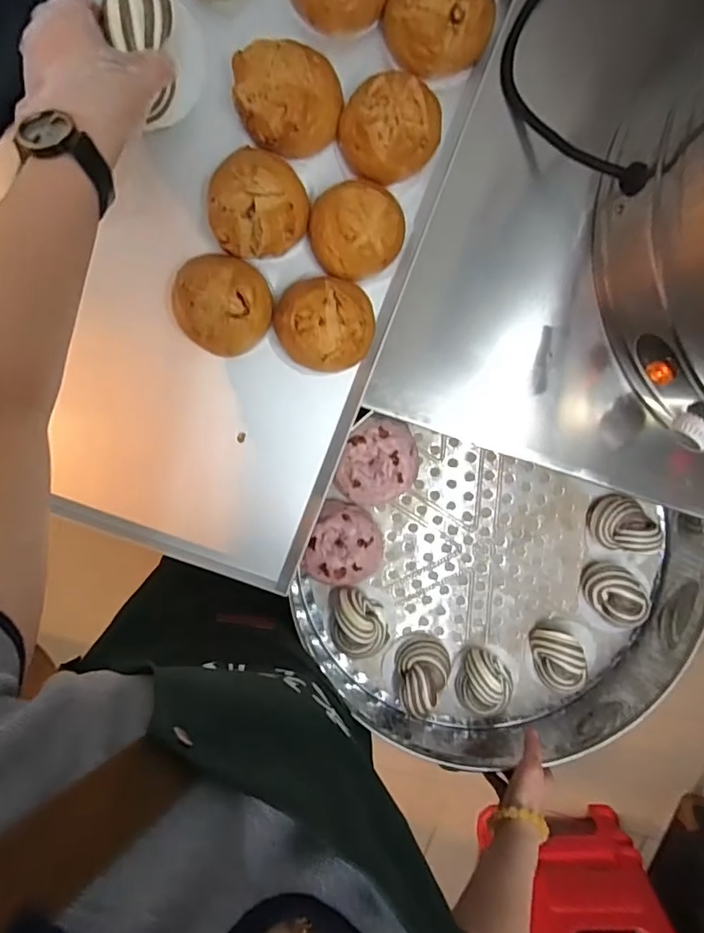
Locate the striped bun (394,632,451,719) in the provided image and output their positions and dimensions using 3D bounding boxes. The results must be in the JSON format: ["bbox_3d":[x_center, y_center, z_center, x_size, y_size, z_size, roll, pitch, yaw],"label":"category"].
[{"bbox_3d":[0.089,0.274,0.700,0.066,0.052,0.089,31,94,-7],"label":"striped bun"}]

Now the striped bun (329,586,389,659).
[{"bbox_3d":[0.008,0.200,0.680,0.070,0.044,0.091,-14,98,-2],"label":"striped bun"}]

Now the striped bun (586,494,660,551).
[{"bbox_3d":[0.356,0.075,0.682,0.084,0.042,0.073,3,97,-4],"label":"striped bun"}]

